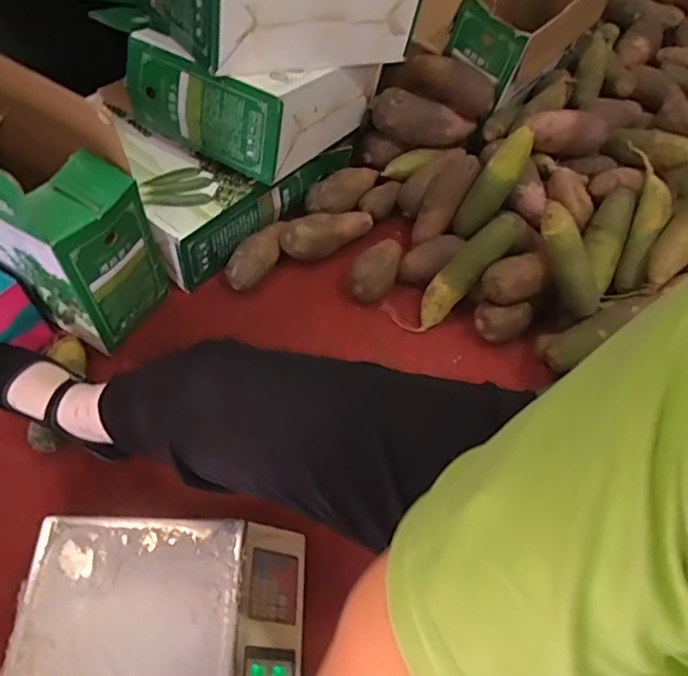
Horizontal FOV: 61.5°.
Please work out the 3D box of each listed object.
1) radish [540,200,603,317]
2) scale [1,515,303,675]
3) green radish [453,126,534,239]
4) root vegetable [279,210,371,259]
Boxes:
[{"bbox_3d":[0.336,-0.127,0.873,0.053,0.047,0.165,-19,91,-13],"label":"radish"},{"bbox_3d":[-0.218,0.366,0.615,0.268,0.099,0.327,2,60,-2],"label":"scale"},{"bbox_3d":[0.239,-0.245,0.929,0.053,0.191,0.053,43,34,19],"label":"green radish"},{"bbox_3d":[-0.028,-0.182,0.995,0.162,0.056,0.066,-20,62,-30],"label":"root vegetable"}]

